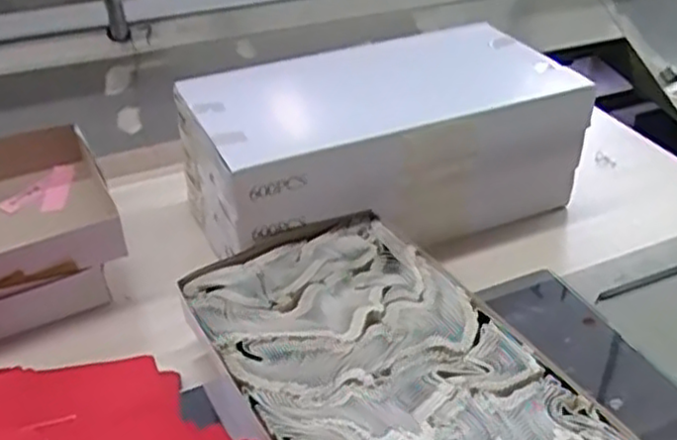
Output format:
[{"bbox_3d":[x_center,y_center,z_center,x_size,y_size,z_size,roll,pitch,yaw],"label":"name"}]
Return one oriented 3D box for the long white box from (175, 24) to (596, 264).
[{"bbox_3d":[0.039,-0.065,0.636,0.315,0.117,0.165,-16,39,-20],"label":"long white box"}]

